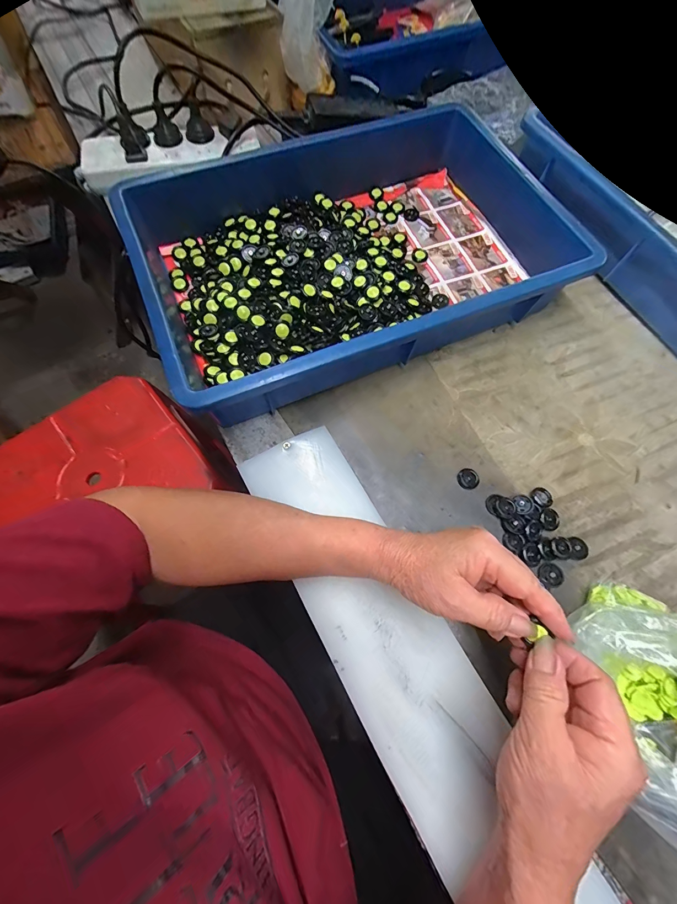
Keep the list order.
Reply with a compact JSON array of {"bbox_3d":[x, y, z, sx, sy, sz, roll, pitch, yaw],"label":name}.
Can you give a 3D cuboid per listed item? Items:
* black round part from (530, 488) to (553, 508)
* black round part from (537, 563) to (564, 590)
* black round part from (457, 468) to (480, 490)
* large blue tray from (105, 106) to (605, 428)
[{"bbox_3d":[0.193,0.044,0.324,0.019,0.006,0.019,0,69,0],"label":"black round part"},{"bbox_3d":[0.187,0.109,0.300,0.020,0.005,0.020,0,69,0],"label":"black round part"},{"bbox_3d":[0.126,0.026,0.330,0.018,0.006,0.020,-39,74,-14],"label":"black round part"},{"bbox_3d":[0.018,-0.217,0.386,0.439,0.090,0.286,-22,70,-9],"label":"large blue tray"}]

